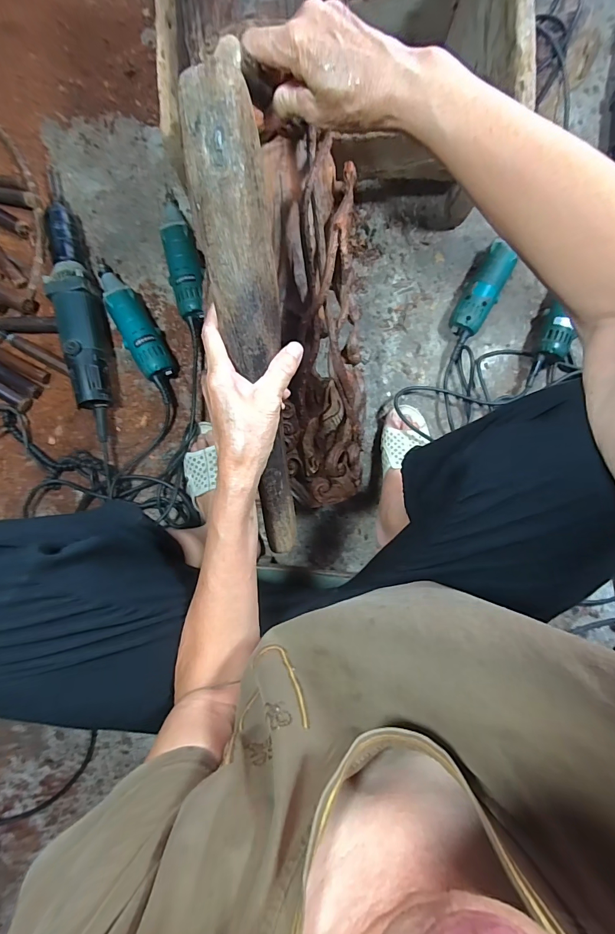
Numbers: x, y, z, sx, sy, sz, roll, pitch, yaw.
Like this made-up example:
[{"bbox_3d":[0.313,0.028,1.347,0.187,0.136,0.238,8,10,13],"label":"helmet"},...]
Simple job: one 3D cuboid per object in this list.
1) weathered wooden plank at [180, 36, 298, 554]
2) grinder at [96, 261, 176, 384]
[{"bbox_3d":[-0.047,-0.099,0.333,0.056,0.039,0.399,-6,116,-1],"label":"weathered wooden plank"},{"bbox_3d":[-0.290,-0.245,0.628,0.053,0.057,0.229,-30,93,1],"label":"grinder"}]

